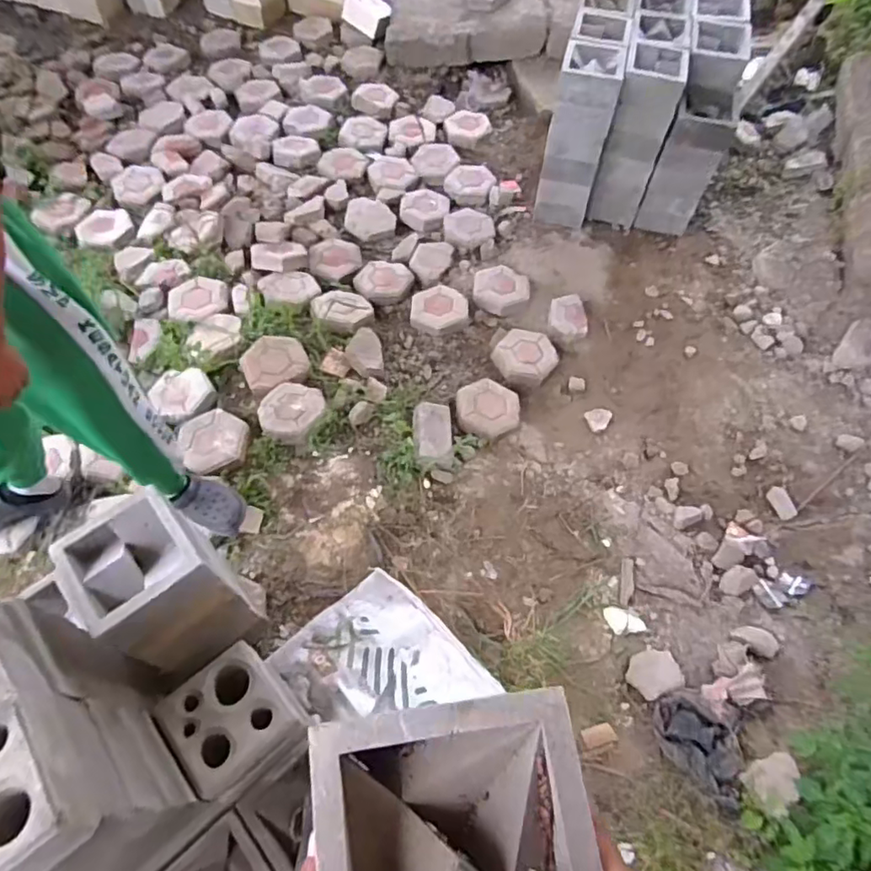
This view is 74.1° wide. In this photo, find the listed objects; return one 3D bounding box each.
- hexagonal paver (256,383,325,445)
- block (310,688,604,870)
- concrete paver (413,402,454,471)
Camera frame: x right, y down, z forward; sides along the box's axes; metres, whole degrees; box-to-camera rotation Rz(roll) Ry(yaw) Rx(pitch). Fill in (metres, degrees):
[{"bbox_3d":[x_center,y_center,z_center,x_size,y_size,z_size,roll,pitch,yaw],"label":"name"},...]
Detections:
[{"bbox_3d":[-0.438,-0.078,1.752,0.199,0.046,0.211,17,61,9],"label":"hexagonal paver"},{"bbox_3d":[0.014,0.313,0.423,0.199,0.069,0.196,-6,58,-6],"label":"block"},{"bbox_3d":[-0.009,0.000,1.724,0.117,0.077,0.207,-3,60,-3],"label":"concrete paver"}]

